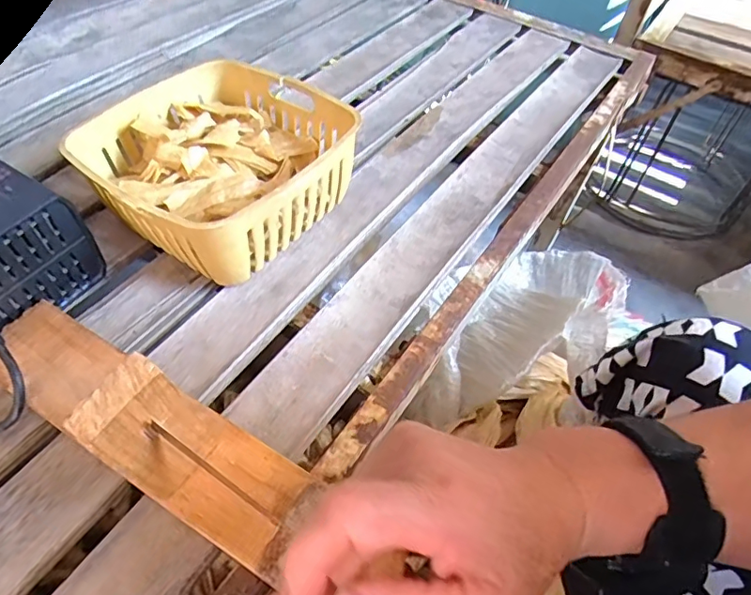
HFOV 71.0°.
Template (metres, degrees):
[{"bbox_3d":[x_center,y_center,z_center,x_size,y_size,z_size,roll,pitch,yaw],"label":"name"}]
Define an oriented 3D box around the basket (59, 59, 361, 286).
[{"bbox_3d":[-0.130,-0.108,0.438,0.178,0.082,0.178,29,52,17],"label":"basket"}]

